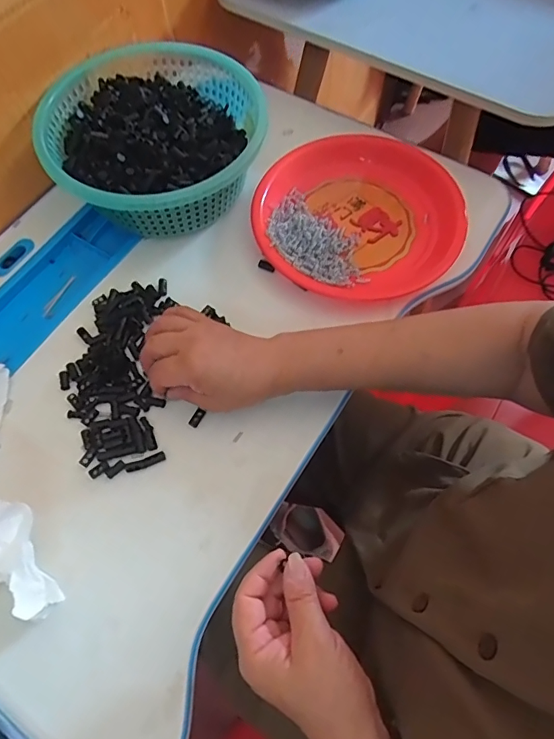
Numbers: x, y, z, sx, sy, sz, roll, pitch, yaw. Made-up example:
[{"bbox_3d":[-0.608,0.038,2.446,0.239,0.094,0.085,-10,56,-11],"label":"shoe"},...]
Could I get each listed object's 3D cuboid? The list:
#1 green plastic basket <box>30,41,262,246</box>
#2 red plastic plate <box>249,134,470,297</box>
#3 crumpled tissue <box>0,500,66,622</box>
[{"bbox_3d":[-0.138,-0.253,0.540,0.218,0.085,0.232,0,65,1],"label":"green plastic basket"},{"bbox_3d":[0.089,-0.175,0.536,0.232,0.023,0.221,0,65,1],"label":"red plastic plate"},{"bbox_3d":[-0.215,0.152,0.380,0.054,0.025,0.103,-30,68,-12],"label":"crumpled tissue"}]

